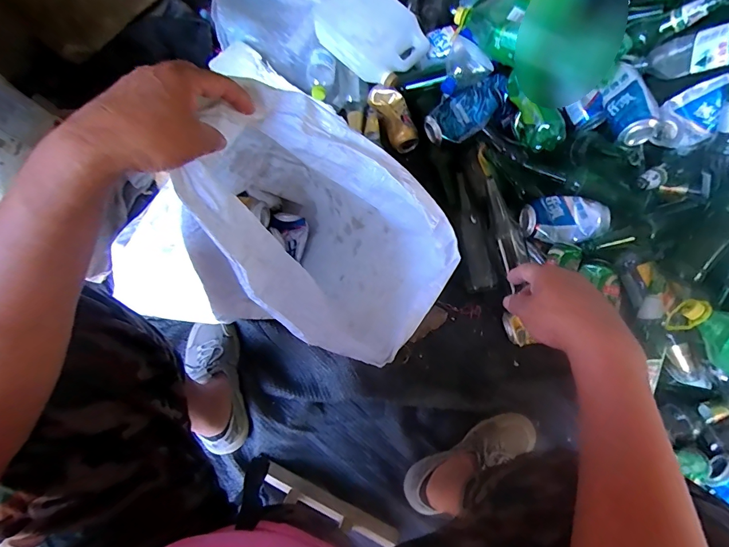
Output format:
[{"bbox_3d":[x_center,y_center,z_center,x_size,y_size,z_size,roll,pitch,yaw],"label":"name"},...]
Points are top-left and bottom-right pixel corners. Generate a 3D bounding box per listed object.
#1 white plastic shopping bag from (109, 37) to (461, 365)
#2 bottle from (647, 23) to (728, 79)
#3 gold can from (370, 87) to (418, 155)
[{"bbox_3d":[-0.087,-0.040,0.607,0.395,0.464,0.258,39,79,10],"label":"white plastic shopping bag"},{"bbox_3d":[0.605,-0.385,0.705,0.055,0.193,0.076,42,76,-32],"label":"bottle"},{"bbox_3d":[0.068,-0.354,0.926,0.060,0.057,0.159,-26,76,-6],"label":"gold can"}]

